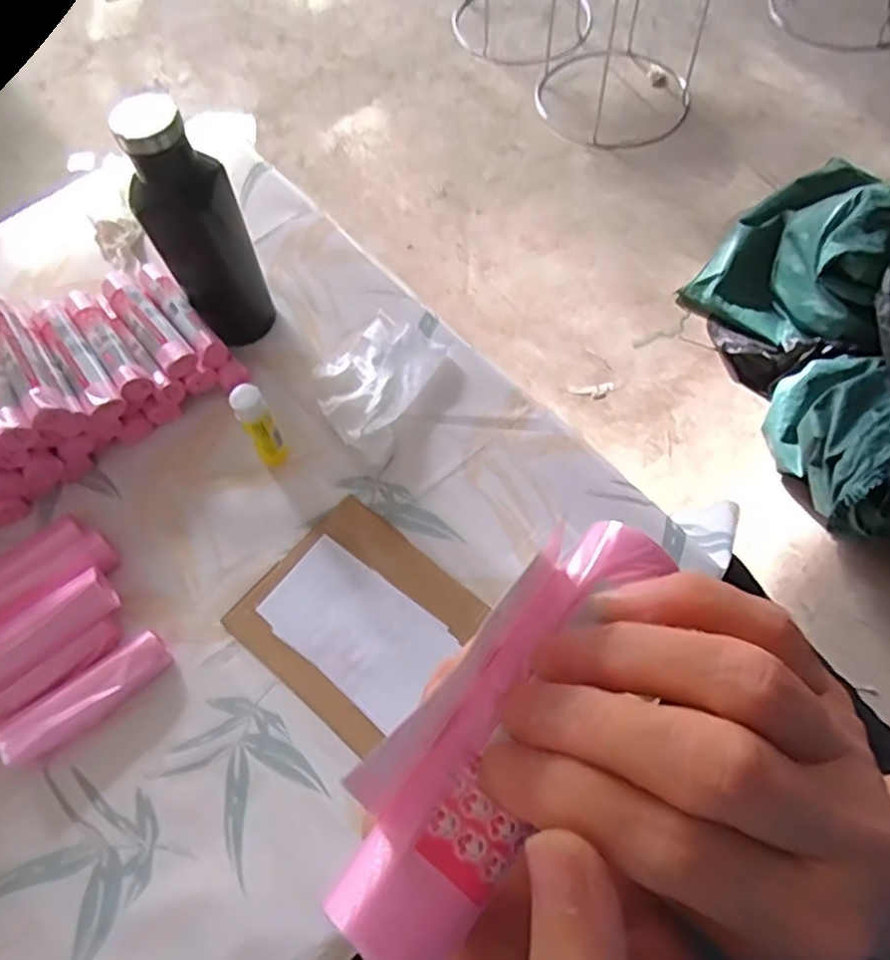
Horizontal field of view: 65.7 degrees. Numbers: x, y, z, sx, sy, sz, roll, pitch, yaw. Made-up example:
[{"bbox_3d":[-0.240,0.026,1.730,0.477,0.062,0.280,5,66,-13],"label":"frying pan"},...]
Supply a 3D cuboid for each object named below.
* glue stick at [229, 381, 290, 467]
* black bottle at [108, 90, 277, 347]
[{"bbox_3d":[-0.149,-0.042,0.559,0.024,0.090,0.024,-29,66,-13],"label":"glue stick"},{"bbox_3d":[-0.205,-0.207,0.575,0.074,0.210,0.072,-18,64,-8],"label":"black bottle"}]

